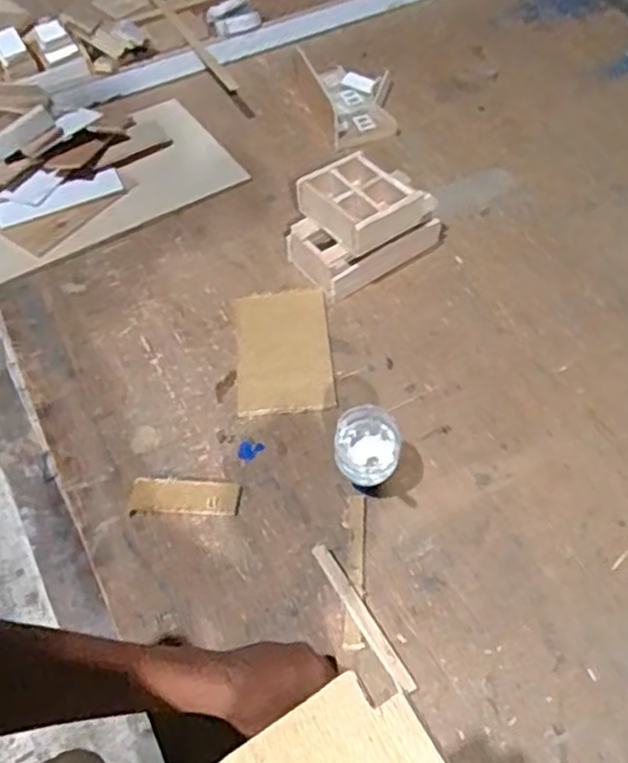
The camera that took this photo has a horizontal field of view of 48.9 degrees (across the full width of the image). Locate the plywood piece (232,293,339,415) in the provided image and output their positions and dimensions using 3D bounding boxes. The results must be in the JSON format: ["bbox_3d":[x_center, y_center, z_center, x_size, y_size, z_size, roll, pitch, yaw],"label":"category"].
[{"bbox_3d":[-0.039,-0.039,0.846,0.115,0.006,0.177,-7,56,-1],"label":"plywood piece"}]

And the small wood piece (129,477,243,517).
[{"bbox_3d":[-0.137,0.124,0.740,0.116,0.009,0.041,0,56,4],"label":"small wood piece"}]

